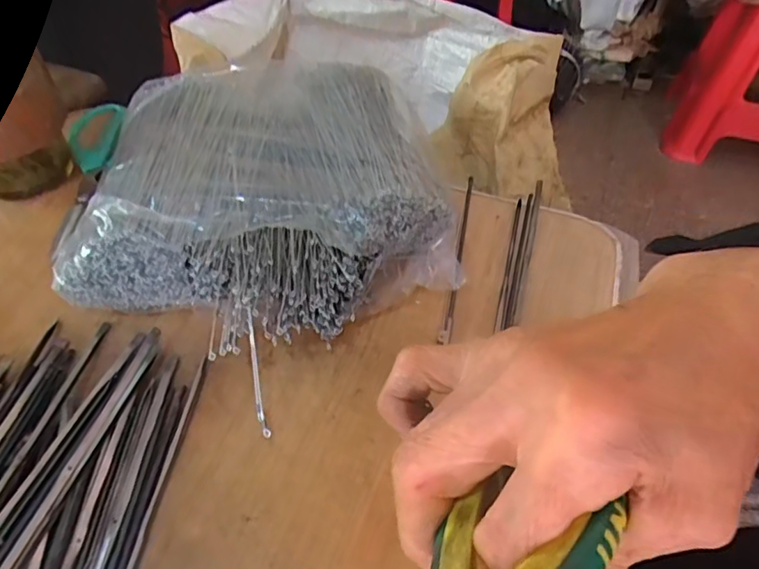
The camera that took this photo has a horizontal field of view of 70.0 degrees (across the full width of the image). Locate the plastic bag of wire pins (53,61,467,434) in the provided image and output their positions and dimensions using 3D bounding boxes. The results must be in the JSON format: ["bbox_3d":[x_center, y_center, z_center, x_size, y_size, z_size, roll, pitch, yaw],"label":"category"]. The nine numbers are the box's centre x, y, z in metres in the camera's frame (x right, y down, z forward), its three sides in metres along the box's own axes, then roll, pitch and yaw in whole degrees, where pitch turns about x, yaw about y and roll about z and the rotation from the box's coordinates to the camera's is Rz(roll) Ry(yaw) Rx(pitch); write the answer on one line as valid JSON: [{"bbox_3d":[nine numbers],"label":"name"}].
[{"bbox_3d":[-0.065,-0.059,0.354,0.222,0.066,0.239,2,48,1],"label":"plastic bag of wire pins"}]

